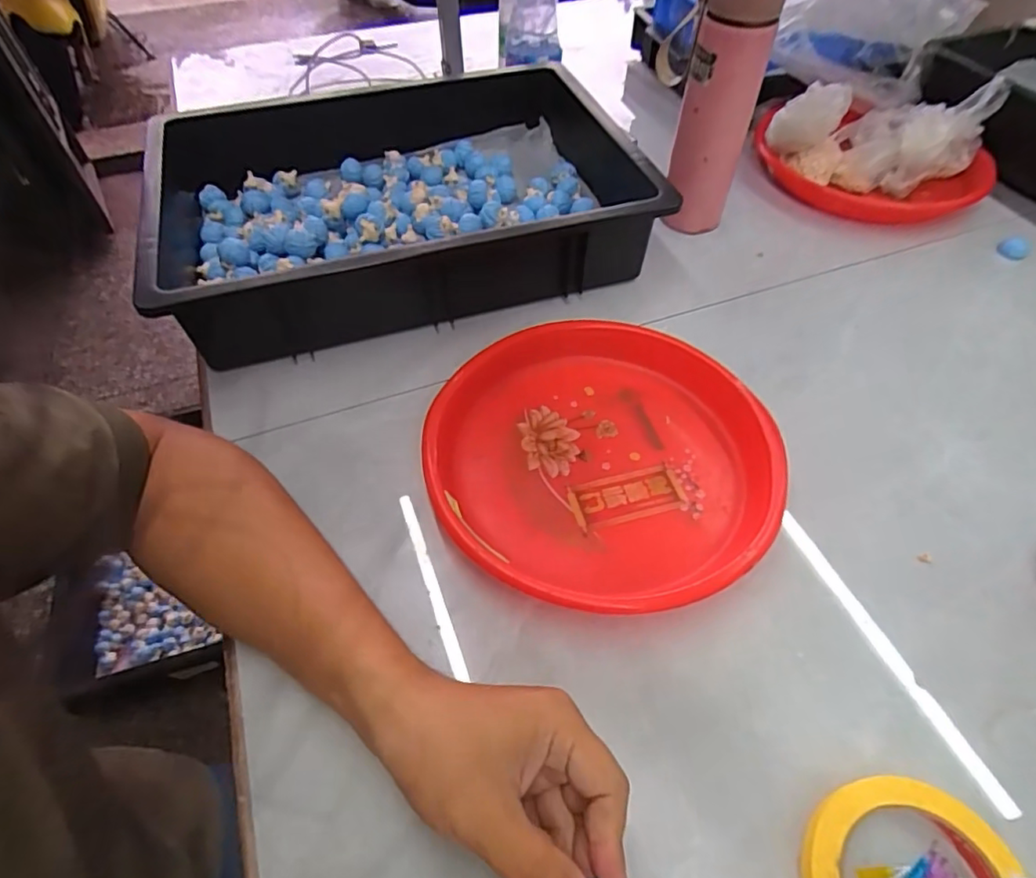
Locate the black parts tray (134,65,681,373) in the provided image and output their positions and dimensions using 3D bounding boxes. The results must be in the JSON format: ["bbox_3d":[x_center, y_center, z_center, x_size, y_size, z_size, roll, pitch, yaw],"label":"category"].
[{"bbox_3d":[-0.117,-0.246,0.595,0.458,0.094,0.320,-16,54,-11],"label":"black parts tray"}]

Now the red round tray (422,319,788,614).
[{"bbox_3d":[0.063,0.011,0.436,0.245,0.041,0.247,-1,53,1],"label":"red round tray"}]

